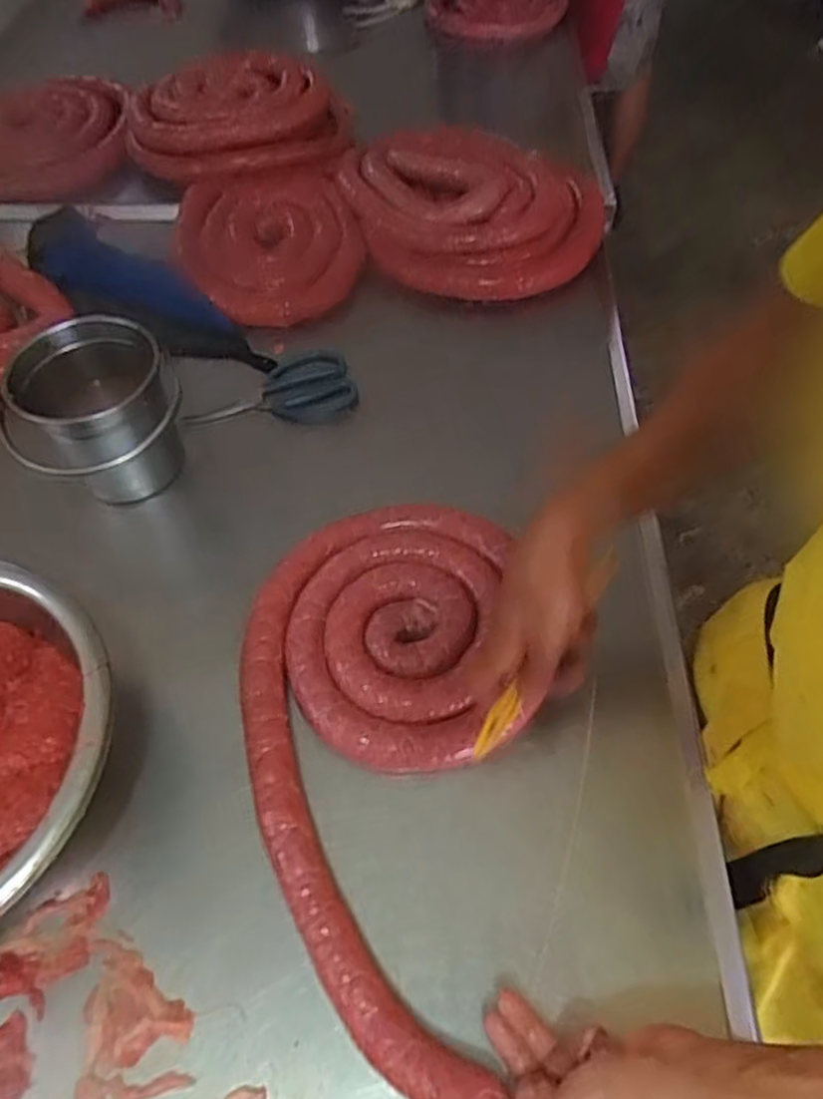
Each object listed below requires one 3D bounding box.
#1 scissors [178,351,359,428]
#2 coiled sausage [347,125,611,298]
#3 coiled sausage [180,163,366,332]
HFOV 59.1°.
[{"bbox_3d":[-0.160,-0.171,0.817,0.191,0.018,0.103,-21,58,-13],"label":"scissors"},{"bbox_3d":[0.091,-0.458,0.953,0.332,0.085,0.320,-14,57,-9],"label":"coiled sausage"},{"bbox_3d":[-0.190,-0.402,0.949,0.232,0.045,0.297,-15,57,-9],"label":"coiled sausage"}]

